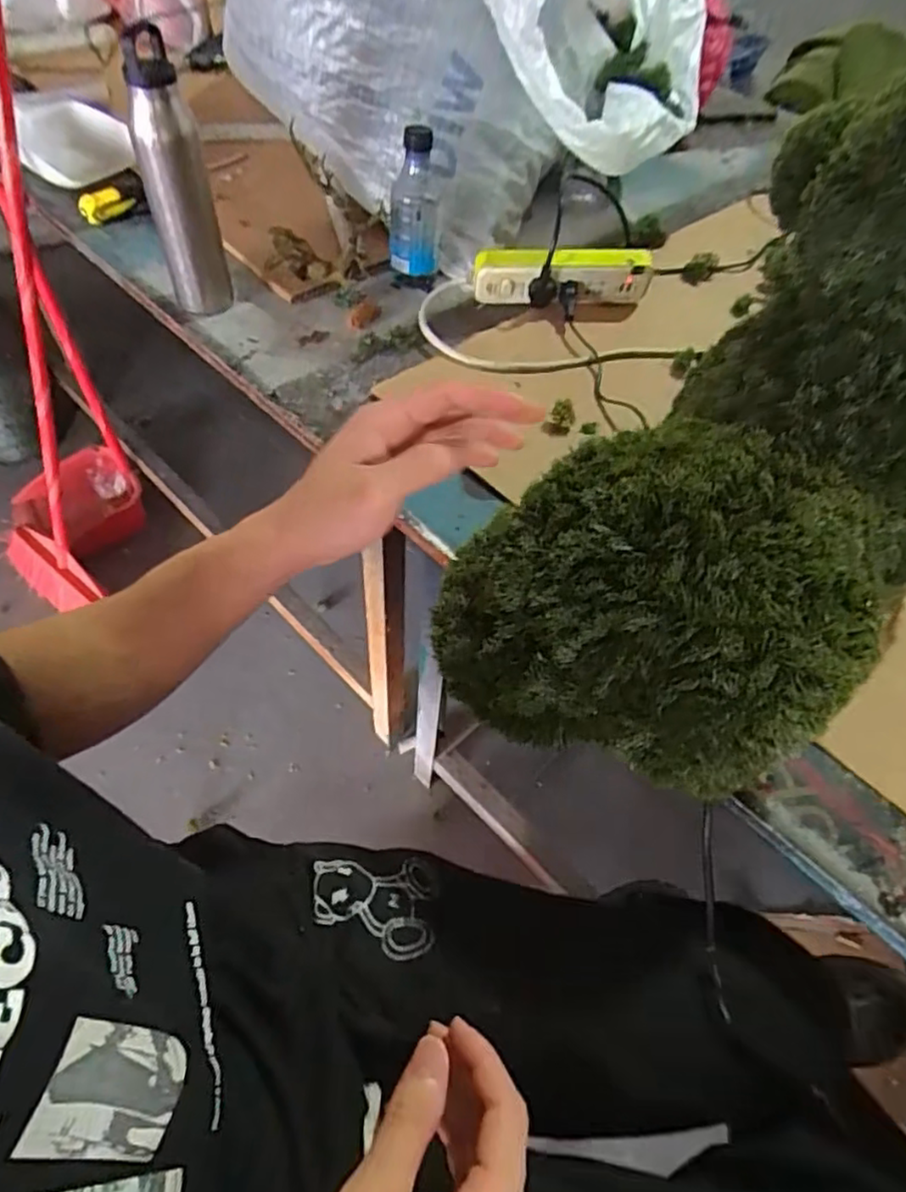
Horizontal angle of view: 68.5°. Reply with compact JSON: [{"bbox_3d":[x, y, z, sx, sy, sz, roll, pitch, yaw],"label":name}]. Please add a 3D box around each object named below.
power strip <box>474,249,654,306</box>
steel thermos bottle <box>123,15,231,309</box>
[{"bbox_3d":[0.129,-0.371,0.774,0.203,0.057,0.034,0,54,-5],"label":"power strip"},{"bbox_3d":[-0.280,-0.415,0.680,0.061,0.232,0.066,-12,56,-13],"label":"steel thermos bottle"}]

